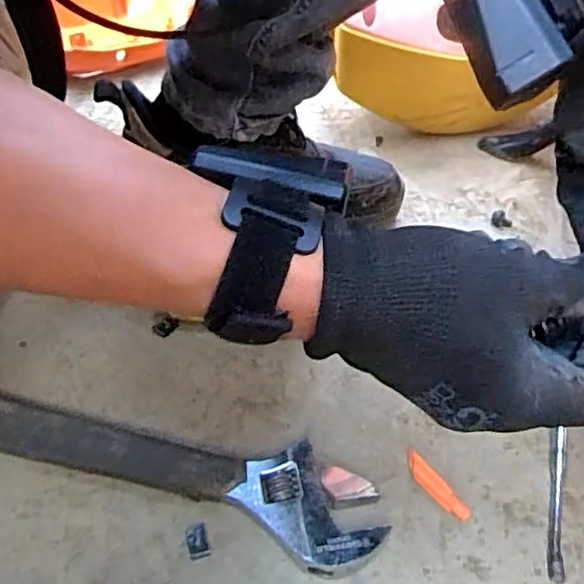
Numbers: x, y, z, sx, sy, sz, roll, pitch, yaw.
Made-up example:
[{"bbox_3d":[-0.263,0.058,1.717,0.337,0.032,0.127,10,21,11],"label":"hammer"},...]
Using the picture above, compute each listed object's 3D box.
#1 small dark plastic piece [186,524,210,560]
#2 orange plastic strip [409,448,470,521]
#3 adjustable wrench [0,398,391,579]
[{"bbox_3d":[-0.053,0.141,0.343,0.011,0.004,0.019,-9,48,-15],"label":"small dark plastic piece"},{"bbox_3d":[0.088,0.119,0.373,0.010,0.011,0.050,-28,56,-29],"label":"orange plastic strip"},{"bbox_3d":[-0.087,0.097,0.368,0.283,0.020,0.063,17,47,9],"label":"adjustable wrench"}]

